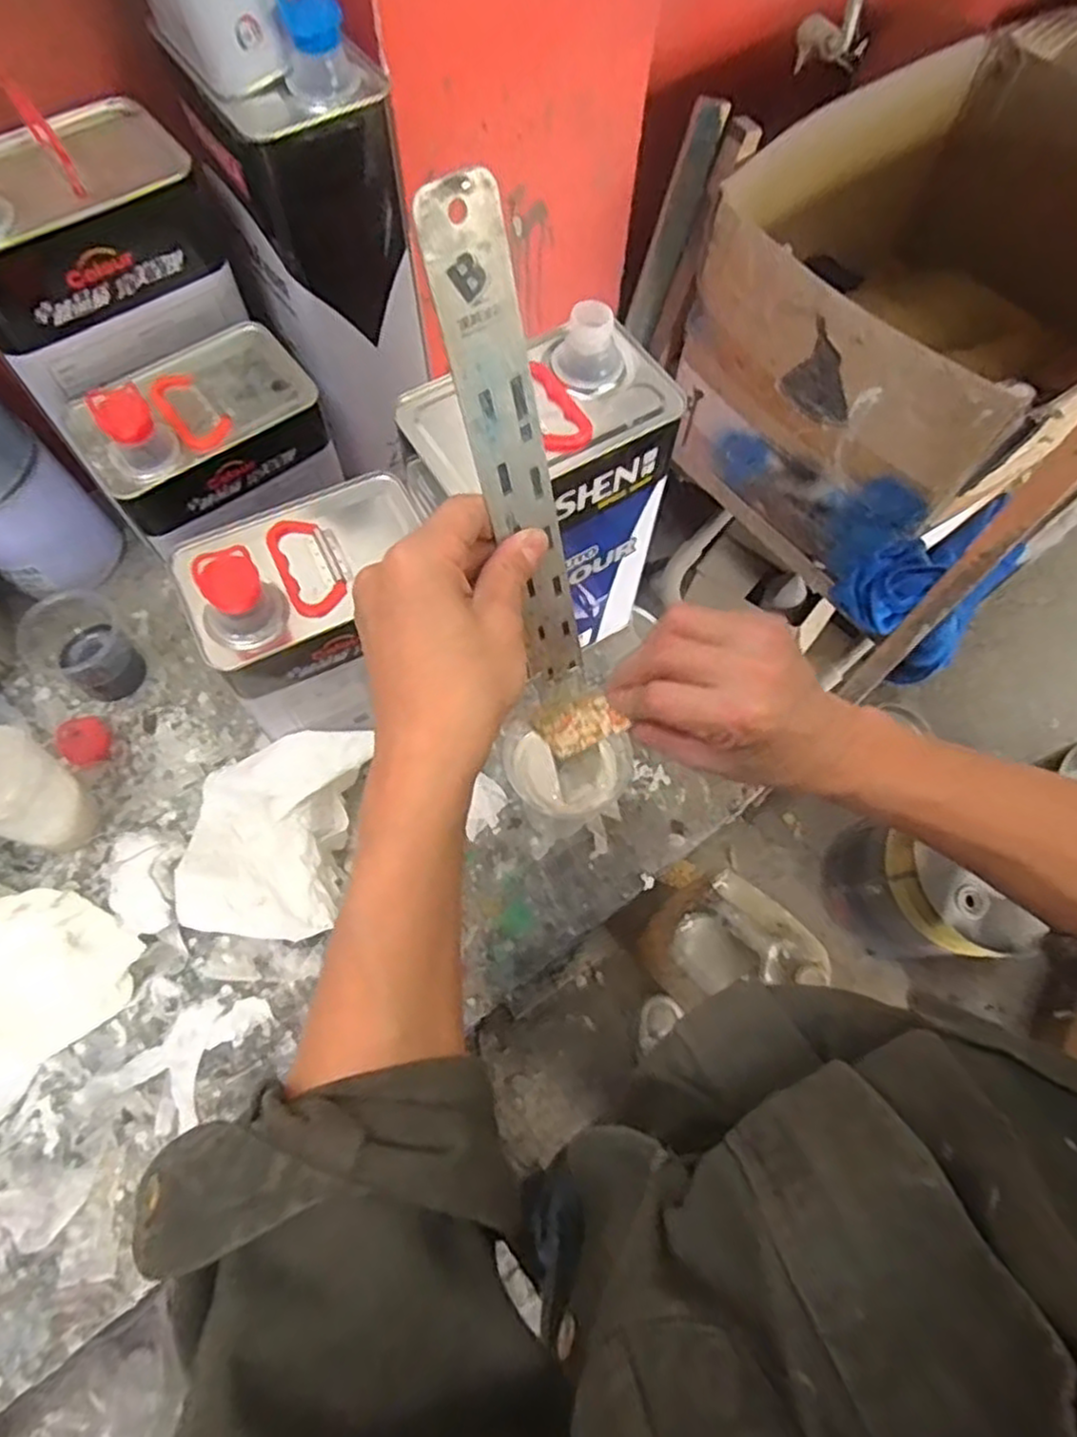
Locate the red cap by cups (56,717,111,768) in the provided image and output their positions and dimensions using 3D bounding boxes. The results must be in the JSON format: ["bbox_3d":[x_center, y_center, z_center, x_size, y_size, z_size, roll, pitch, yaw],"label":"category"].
[{"bbox_3d":[-0.388,0.019,0.623,0.036,0.013,0.043,-27,71,-13],"label":"red cap by cups"}]

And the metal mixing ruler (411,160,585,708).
[{"bbox_3d":[-0.006,-0.095,0.326,0.032,0.245,0.007,-36,52,-15],"label":"metal mixing ruler"}]

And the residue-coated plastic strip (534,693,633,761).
[{"bbox_3d":[0.021,0.004,0.379,0.043,0.004,0.031,-25,49,-24],"label":"residue-coated plastic strip"}]

